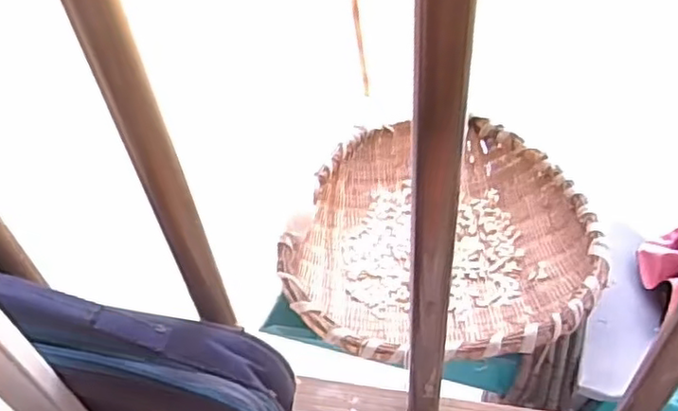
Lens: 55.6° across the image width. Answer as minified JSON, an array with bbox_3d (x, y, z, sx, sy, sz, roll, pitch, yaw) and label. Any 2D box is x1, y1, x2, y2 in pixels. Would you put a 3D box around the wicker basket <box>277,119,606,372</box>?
[{"bbox_3d":[0.148,0.045,0.877,0.384,0.119,0.431,14,52,17],"label":"wicker basket"}]

